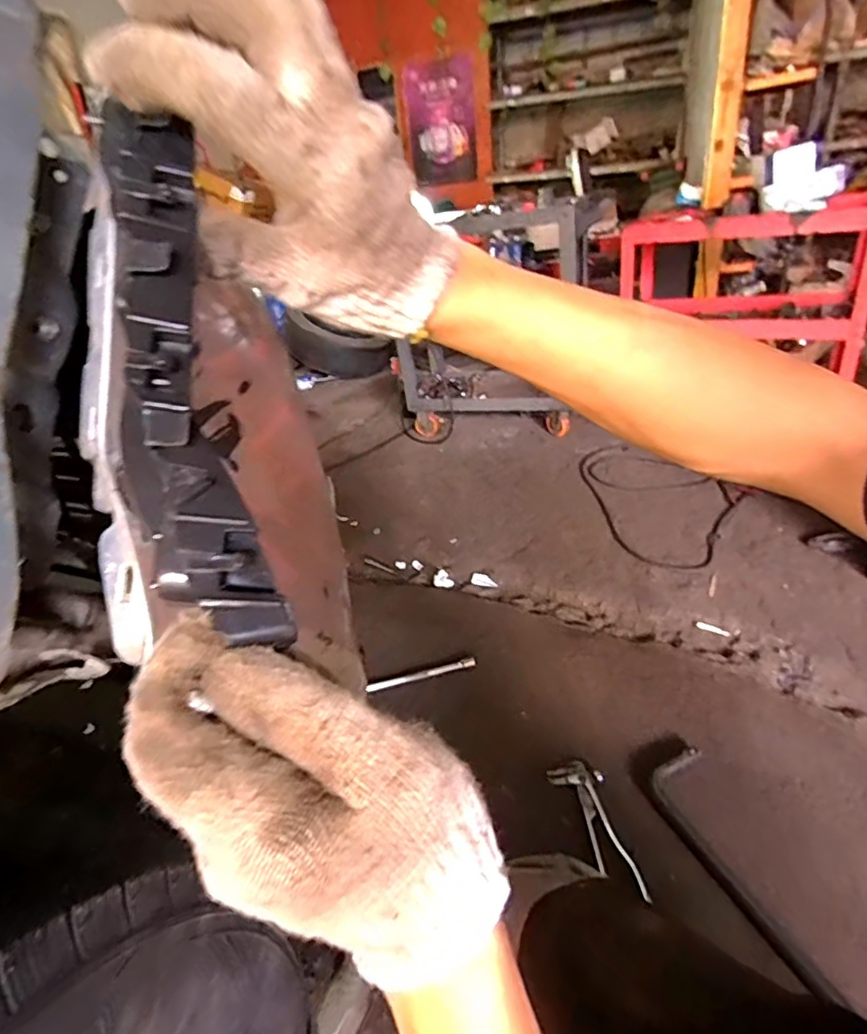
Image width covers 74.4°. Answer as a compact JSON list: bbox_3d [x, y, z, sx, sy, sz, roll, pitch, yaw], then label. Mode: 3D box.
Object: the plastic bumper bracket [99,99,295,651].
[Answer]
[{"bbox_3d":[-0.088,-0.057,0.193,0.038,0.202,0.018,-12,-15,-10],"label":"plastic bumper bracket"}]

